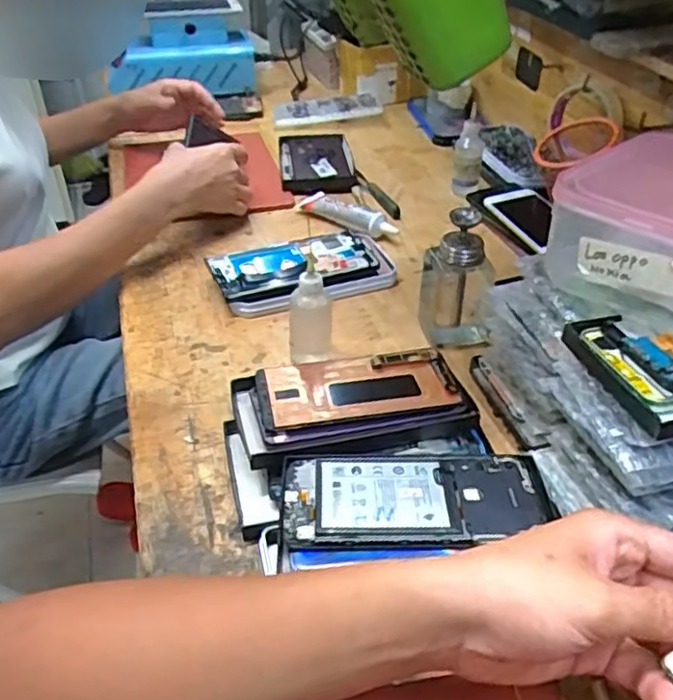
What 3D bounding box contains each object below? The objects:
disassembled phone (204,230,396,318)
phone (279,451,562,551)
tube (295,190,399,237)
[{"bbox_3d":[-0.033,-0.084,0.687,0.182,0.027,0.097,-12,40,-14],"label":"disassembled phone"},{"bbox_3d":[0.052,0.096,0.431,0.173,0.011,0.075,-1,39,-1],"label":"phone"},{"bbox_3d":[0.007,-0.162,0.781,0.132,0.027,0.046,26,46,29],"label":"tube"}]

